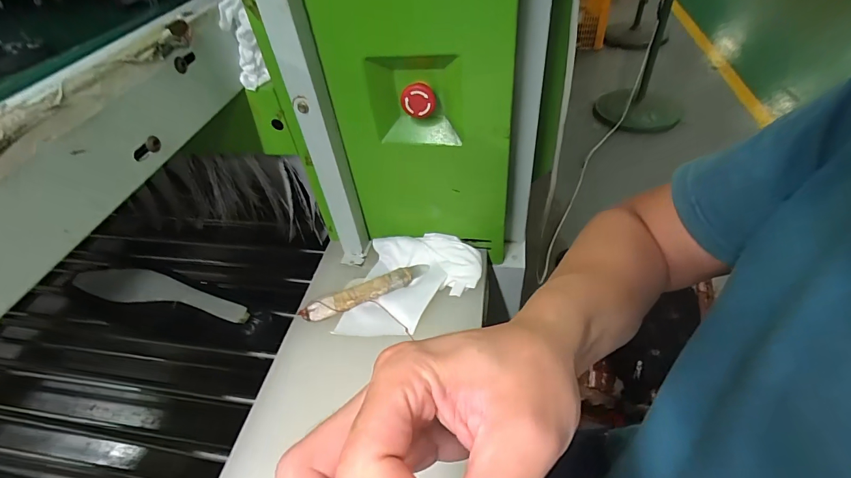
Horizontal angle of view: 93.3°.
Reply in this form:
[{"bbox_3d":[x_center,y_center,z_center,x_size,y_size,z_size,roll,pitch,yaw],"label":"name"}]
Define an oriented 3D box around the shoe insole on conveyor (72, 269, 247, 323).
[{"bbox_3d":[-0.364,0.075,0.562,0.227,0.010,0.049,13,46,-1],"label":"shoe insole on conveyor"}]

